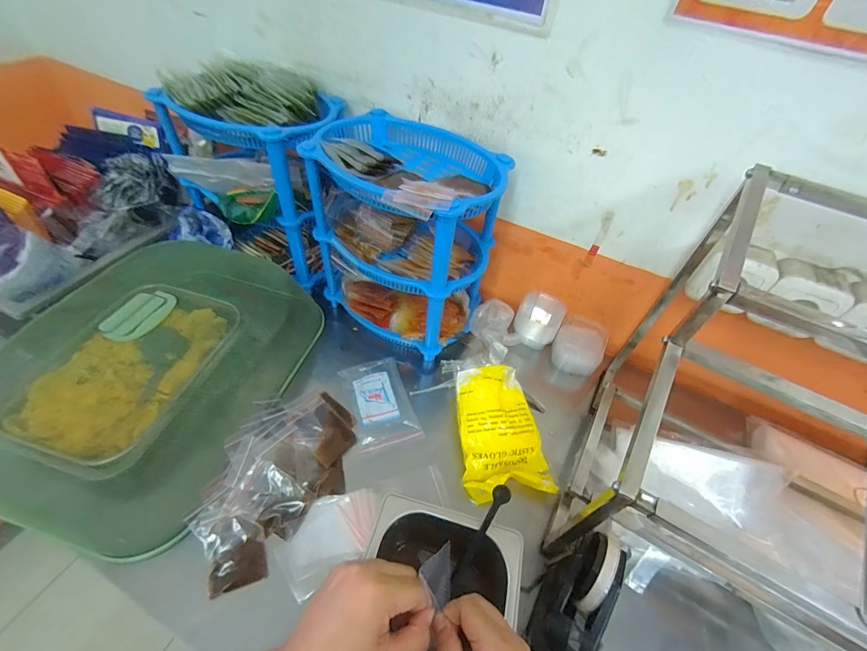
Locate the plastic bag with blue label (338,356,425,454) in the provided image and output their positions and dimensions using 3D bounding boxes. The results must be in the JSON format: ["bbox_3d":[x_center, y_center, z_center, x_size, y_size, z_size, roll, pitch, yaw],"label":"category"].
[{"bbox_3d":[-0.086,0.120,0.609,0.098,0.012,0.152,-13,51,-17],"label":"plastic bag with blue label"}]

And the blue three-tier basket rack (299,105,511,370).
[{"bbox_3d":[-0.053,-0.138,0.643,0.286,0.313,0.201,36,54,24],"label":"blue three-tier basket rack"}]

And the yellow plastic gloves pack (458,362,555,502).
[{"bbox_3d":[0.099,0.150,0.564,0.122,0.062,0.183,-4,49,-10],"label":"yellow plastic gloves pack"}]

